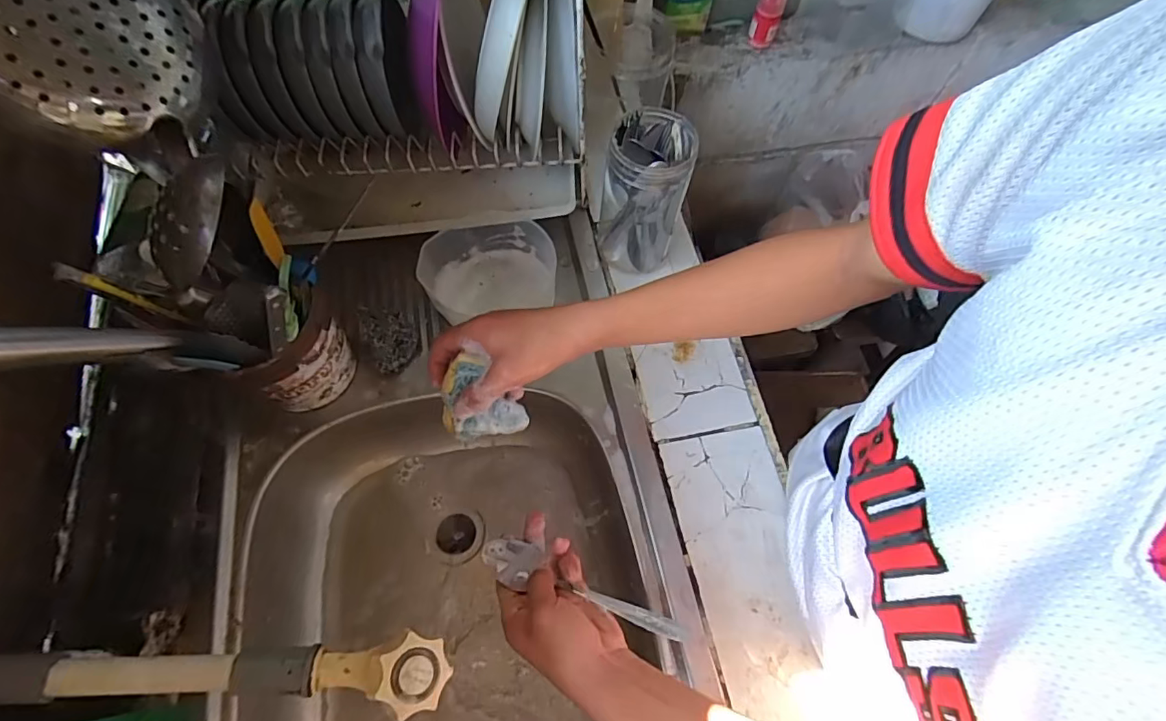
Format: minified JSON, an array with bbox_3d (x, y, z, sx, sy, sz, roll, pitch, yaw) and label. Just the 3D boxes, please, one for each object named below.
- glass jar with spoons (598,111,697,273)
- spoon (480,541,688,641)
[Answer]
[{"bbox_3d":[0.066,-0.182,0.572,0.085,0.166,0.082,5,65,1],"label":"glass jar with spoons"},{"bbox_3d":[-0.002,0.185,0.426,0.175,0.020,0.033,14,65,16],"label":"spoon"}]

